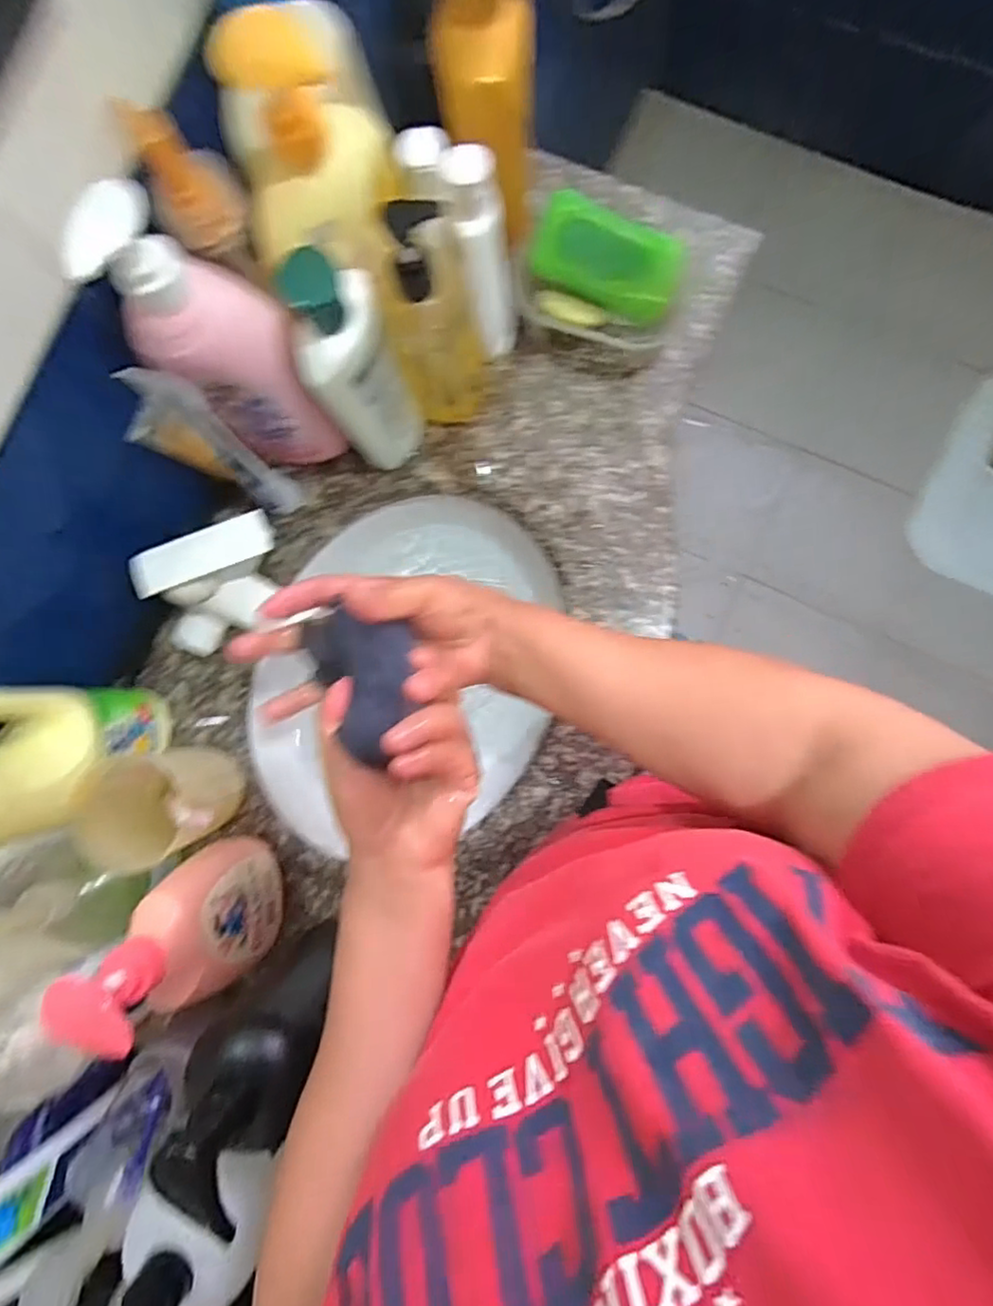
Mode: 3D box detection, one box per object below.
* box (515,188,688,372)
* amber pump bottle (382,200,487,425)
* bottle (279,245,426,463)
[{"bbox_3d":[0.088,-0.312,0.537,0.142,0.078,0.090,31,90,6],"label":"box"},{"bbox_3d":[-0.046,-0.251,0.471,0.062,0.221,0.070,-14,86,5],"label":"amber pump bottle"},{"bbox_3d":[-0.101,-0.211,0.476,0.066,0.201,0.061,0,87,6],"label":"bottle"}]

